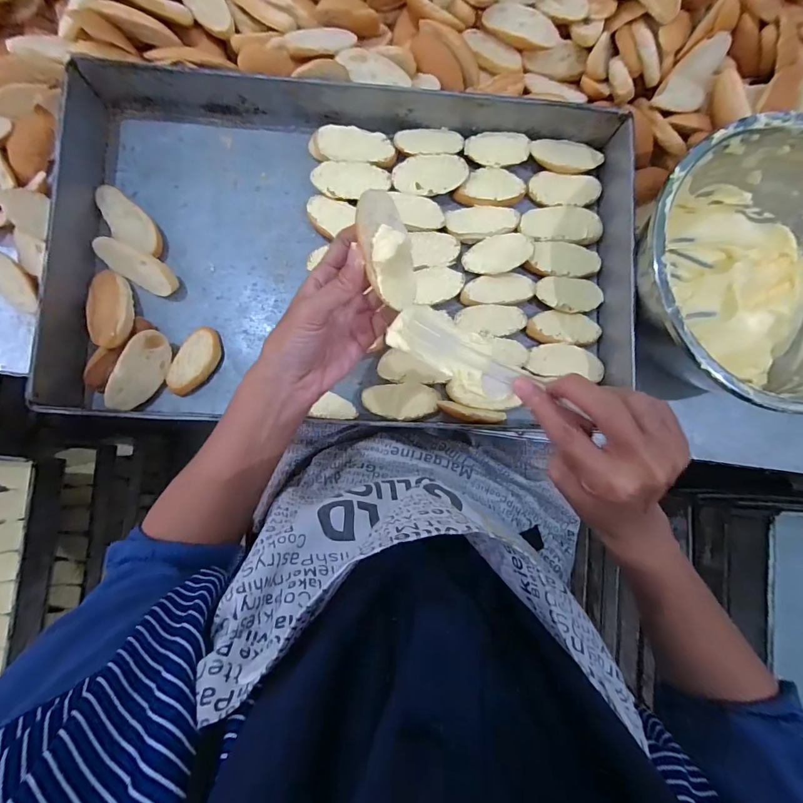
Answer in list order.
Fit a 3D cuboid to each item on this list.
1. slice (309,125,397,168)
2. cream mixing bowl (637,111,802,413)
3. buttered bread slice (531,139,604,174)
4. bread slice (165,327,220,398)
[{"bbox_3d":[-0.057,-0.299,0.465,0.100,0.012,0.043,5,86,-4],"label":"slice"},{"bbox_3d":[0.374,-0.131,0.428,0.275,0.115,0.277,0,86,-4],"label":"cream mixing bowl"},{"bbox_3d":[0.198,-0.294,0.475,0.081,0.017,0.044,10,85,-3],"label":"buttered bread slice"},{"bbox_3d":[-0.231,-0.045,0.441,0.039,0.015,0.079,26,85,-2],"label":"bread slice"}]

